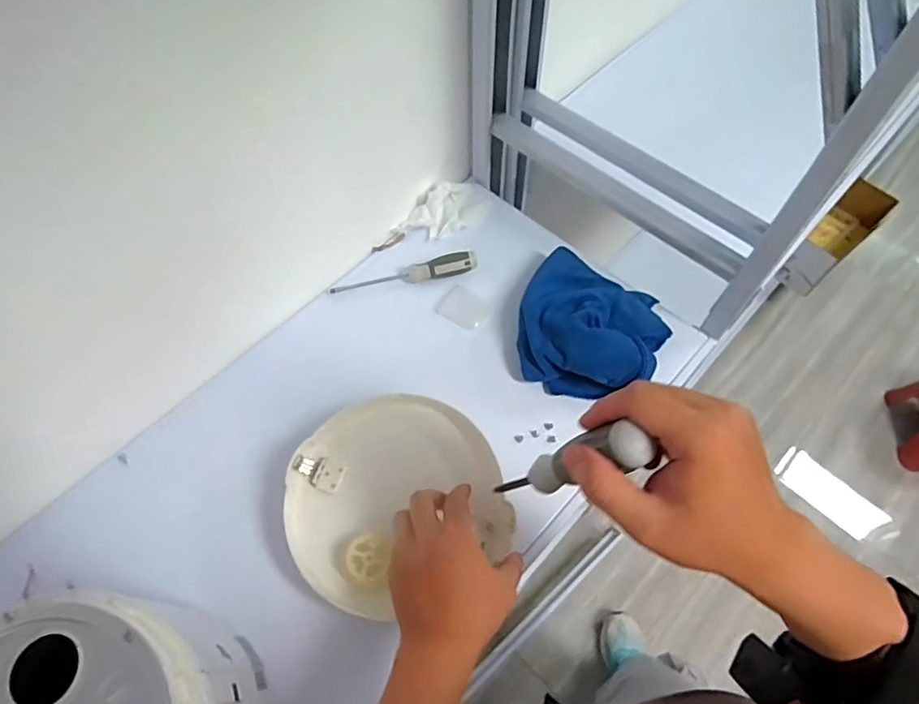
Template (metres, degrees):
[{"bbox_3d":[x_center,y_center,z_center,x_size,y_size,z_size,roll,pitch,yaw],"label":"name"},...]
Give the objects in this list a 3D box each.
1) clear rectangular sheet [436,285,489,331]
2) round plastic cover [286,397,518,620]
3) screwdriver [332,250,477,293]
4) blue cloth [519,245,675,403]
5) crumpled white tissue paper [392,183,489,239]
[{"bbox_3d":[0.006,-0.054,0.698,0.059,0.006,0.044,32,66,17],"label":"clear rectangular sheet"},{"bbox_3d":[-0.066,0.138,0.552,0.199,0.029,0.186,-1,61,1],"label":"round plastic cover"},{"bbox_3d":[-0.069,-0.097,0.716,0.183,0.029,0.025,-11,61,-5],"label":"screwdriver"},{"bbox_3d":[0.150,-0.035,0.652,0.163,0.058,0.165,24,64,14],"label":"blue cloth"},{"bbox_3d":[-0.022,-0.187,0.749,0.138,0.039,0.072,-22,63,-11],"label":"crumpled white tissue paper"}]

